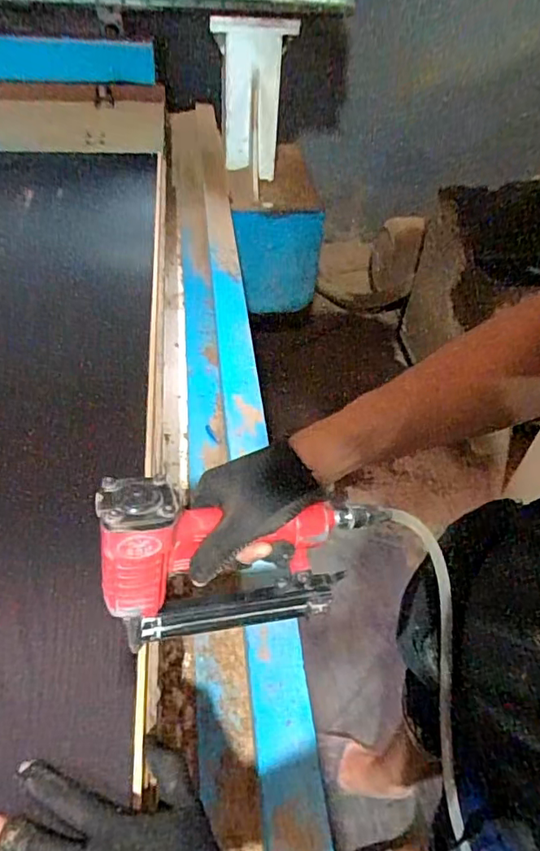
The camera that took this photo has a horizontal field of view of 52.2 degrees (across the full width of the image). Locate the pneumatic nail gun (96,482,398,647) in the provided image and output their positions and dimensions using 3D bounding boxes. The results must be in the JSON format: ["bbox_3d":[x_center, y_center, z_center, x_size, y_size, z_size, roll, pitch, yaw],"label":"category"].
[{"bbox_3d":[-0.014,0.114,0.478,0.241,0.165,0.069,-3,46,-8],"label":"pneumatic nail gun"}]

